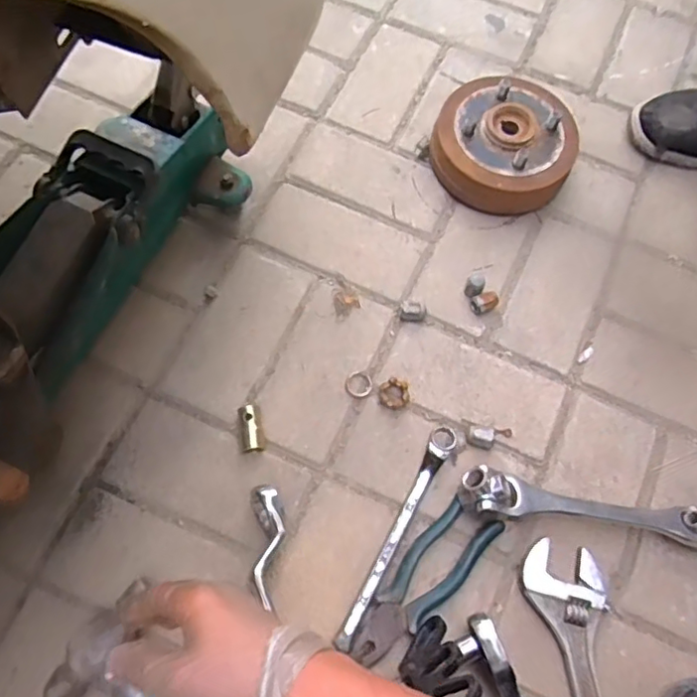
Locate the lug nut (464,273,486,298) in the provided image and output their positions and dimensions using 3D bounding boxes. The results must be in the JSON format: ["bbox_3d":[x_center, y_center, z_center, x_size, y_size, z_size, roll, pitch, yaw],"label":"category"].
[{"bbox_3d":[0.141,-0.069,0.681,0.019,0.029,0.023,24,70,7],"label":"lug nut"}]

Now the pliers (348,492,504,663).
[{"bbox_3d":[0.069,0.217,0.565,0.053,0.022,0.169,40,73,12],"label":"pliers"}]

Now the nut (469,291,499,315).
[{"bbox_3d":[0.151,-0.051,0.676,0.027,0.022,0.020,-23,72,-10],"label":"nut"}]

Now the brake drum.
[{"bbox_3d":[0.184,-0.244,0.730,0.166,0.067,0.168,8,69,1],"label":"brake drum"}]

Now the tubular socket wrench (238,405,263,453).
[{"bbox_3d":[-0.099,0.081,0.614,0.019,0.020,0.046,-8,70,-5],"label":"tubular socket wrench"}]

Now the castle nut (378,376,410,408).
[{"bbox_3d":[0.048,0.046,0.637,0.032,0.011,0.032,1,69,-2],"label":"castle nut"}]

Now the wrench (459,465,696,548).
[{"bbox_3d":[0.229,0.153,0.586,0.245,0.043,0.045,9,69,1],"label":"wrench"}]

